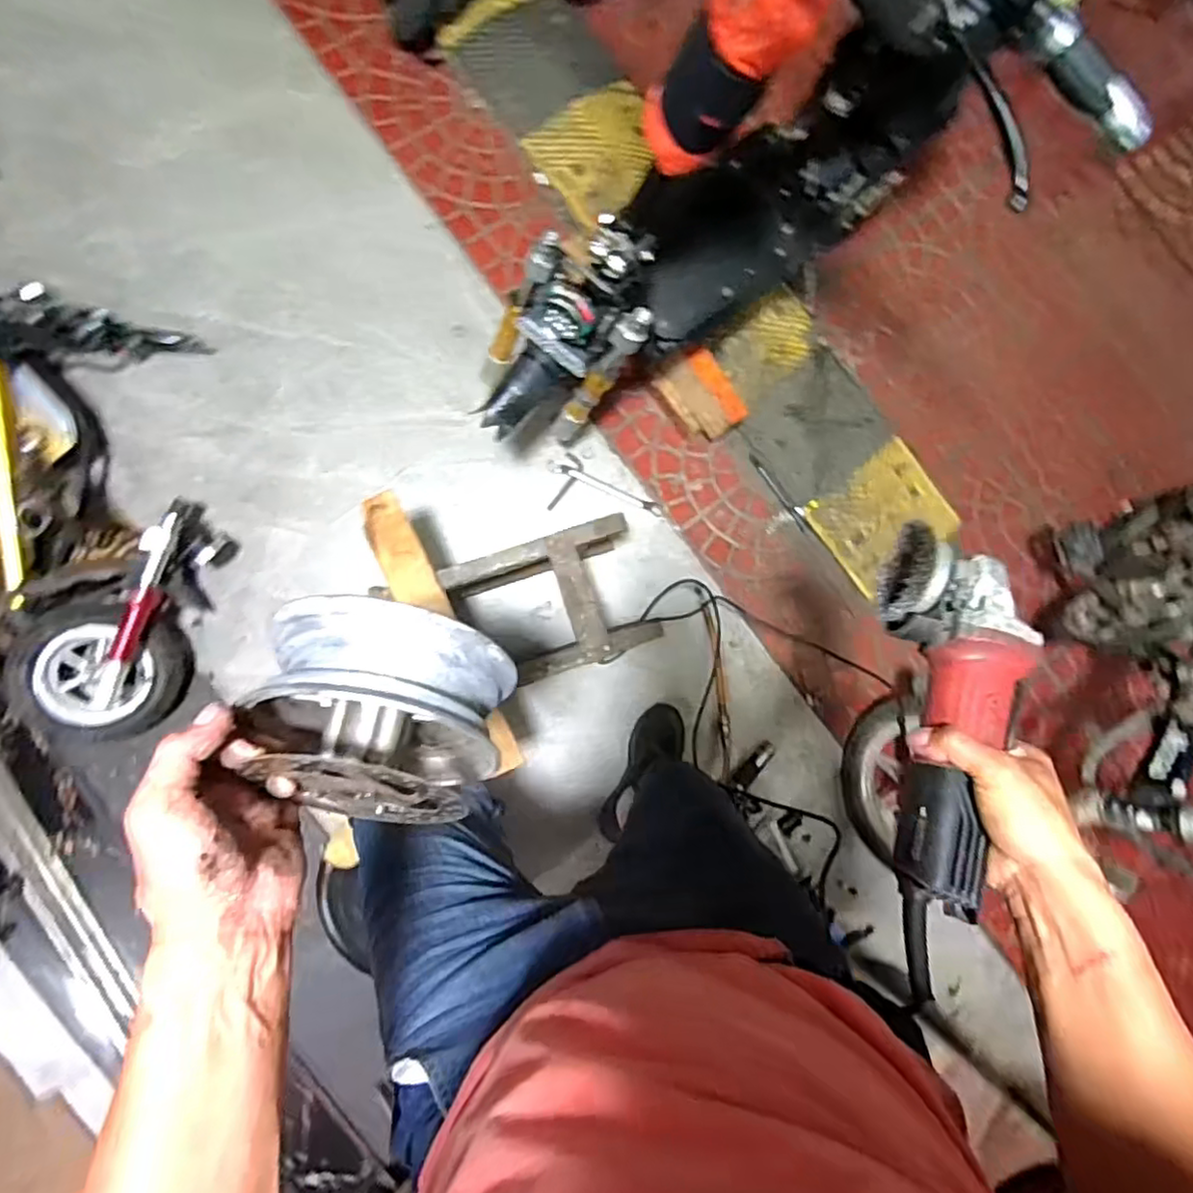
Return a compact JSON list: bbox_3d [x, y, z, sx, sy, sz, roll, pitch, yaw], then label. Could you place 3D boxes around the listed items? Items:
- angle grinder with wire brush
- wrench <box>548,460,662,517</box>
[{"bbox_3d":[0.263,0.114,0.501,0.091,0.079,0.325,11,77,-7],"label":"angle grinder with wire brush"},{"bbox_3d":[0.019,-0.222,1.351,0.249,0.010,0.025,22,86,-3],"label":"wrench"}]

